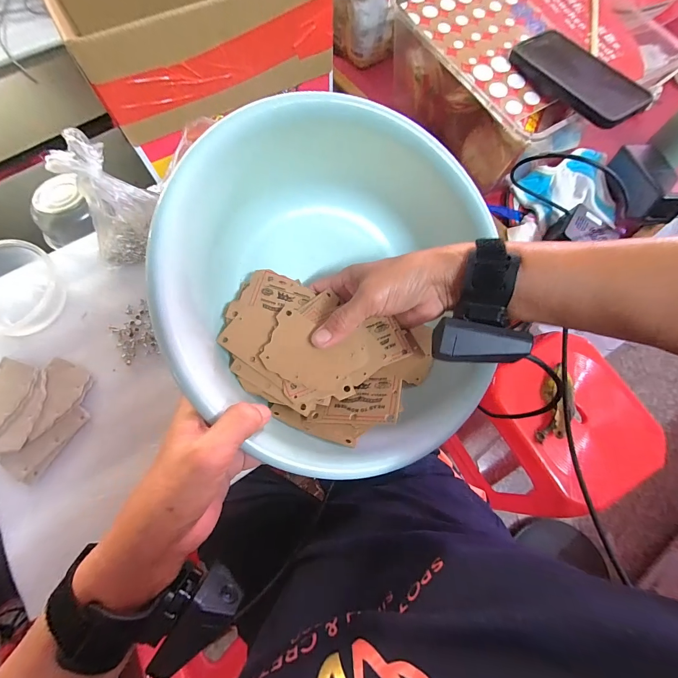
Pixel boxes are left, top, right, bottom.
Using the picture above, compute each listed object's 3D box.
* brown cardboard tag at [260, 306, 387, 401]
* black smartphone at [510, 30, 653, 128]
[{"bbox_3d":[-0.013,0.014,0.285,0.097,0.007,0.063,22,73,5],"label":"brown cardboard tag"},{"bbox_3d":[0.296,-0.326,0.403,0.072,0.011,0.168,-34,69,-3],"label":"black smartphone"}]

